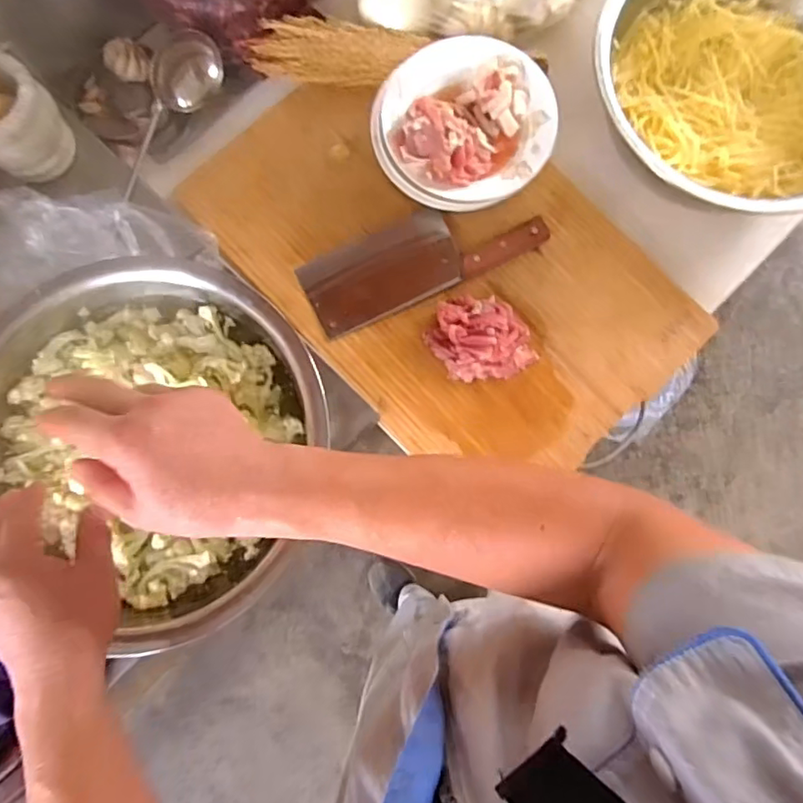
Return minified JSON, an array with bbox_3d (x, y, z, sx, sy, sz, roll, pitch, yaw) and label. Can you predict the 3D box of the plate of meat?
[{"bbox_3d":[0.074,-0.334,0.676,0.214,0.057,0.203,1,80,0],"label":"plate of meat"}]

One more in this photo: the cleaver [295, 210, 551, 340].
[{"bbox_3d":[0.023,-0.177,0.697,0.285,0.030,0.102,-23,81,-4],"label":"cleaver"}]

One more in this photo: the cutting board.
[{"bbox_3d":[0.055,-0.174,0.703,0.377,0.032,0.567,-42,83,-7],"label":"cutting board"}]

